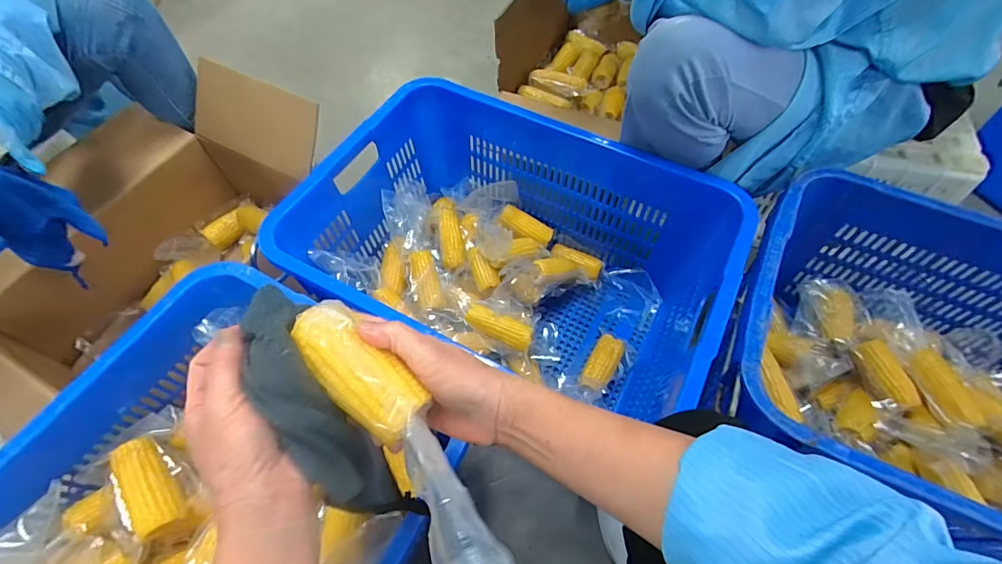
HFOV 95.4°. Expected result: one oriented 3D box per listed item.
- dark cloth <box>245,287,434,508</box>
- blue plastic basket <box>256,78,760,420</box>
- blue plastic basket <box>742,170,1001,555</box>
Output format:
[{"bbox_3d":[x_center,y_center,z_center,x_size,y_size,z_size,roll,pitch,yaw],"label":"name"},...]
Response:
[{"bbox_3d":[-0.122,0.095,0.311,0.049,0.041,0.183,-32,99,-17],"label":"dark cloth"},{"bbox_3d":[0.031,-0.032,0.768,0.596,0.303,0.458,23,62,14],"label":"blue plastic basket"},{"bbox_3d":[0.634,0.140,0.628,0.637,0.255,0.474,23,62,14],"label":"blue plastic basket"}]

